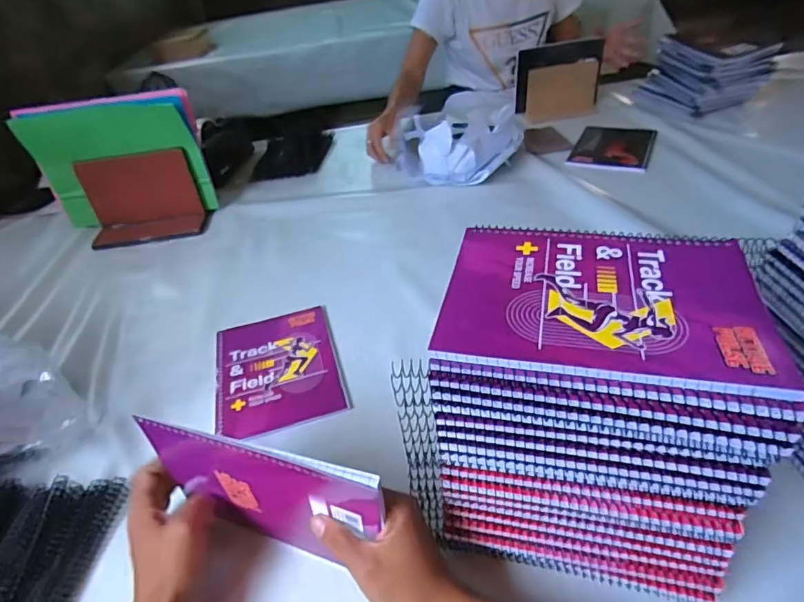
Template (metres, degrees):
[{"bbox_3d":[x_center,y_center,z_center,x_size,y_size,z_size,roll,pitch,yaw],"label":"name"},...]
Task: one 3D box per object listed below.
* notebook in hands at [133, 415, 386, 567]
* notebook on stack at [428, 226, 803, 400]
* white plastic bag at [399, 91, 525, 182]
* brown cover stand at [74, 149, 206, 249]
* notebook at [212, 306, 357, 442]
[{"bbox_3d":[-0.103,0.157,0.383,0.196,0.142,0.011,8,41,18],"label":"notebook in hands"},{"bbox_3d":[0.130,-0.005,0.327,0.193,0.007,0.147,6,40,16],"label":"notebook on stack"},{"bbox_3d":[0.110,-0.315,0.969,0.234,0.115,0.159,-3,40,7],"label":"white plastic bag"},{"bbox_3d":[-0.479,-0.184,0.886,0.196,0.132,0.075,-11,39,-3],"label":"brown cover stand"},{"bbox_3d":[-0.154,0.082,0.603,0.150,0.007,0.196,-15,39,-9],"label":"notebook"}]

